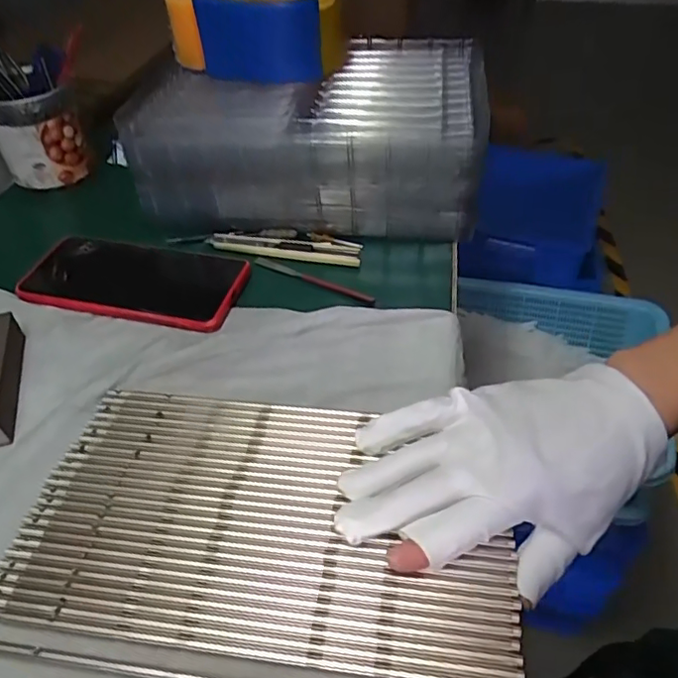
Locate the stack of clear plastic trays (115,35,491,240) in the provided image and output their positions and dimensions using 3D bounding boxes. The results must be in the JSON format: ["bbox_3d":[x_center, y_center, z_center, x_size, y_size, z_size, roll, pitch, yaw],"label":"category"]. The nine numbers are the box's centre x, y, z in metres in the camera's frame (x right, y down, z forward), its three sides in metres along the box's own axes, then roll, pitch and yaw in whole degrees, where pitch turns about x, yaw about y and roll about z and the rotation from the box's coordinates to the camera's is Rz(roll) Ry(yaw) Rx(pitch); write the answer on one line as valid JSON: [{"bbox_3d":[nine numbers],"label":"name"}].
[{"bbox_3d":[-0.026,-0.183,0.524,0.288,0.100,0.175,4,46,5],"label":"stack of clear plastic trays"}]

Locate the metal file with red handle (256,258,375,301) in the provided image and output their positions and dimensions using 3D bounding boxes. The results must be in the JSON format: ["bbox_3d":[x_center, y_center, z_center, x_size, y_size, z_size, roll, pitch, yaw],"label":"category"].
[{"bbox_3d":[-0.022,-0.047,0.461,0.110,0.009,0.008,25,51,22],"label":"metal file with red handle"}]

